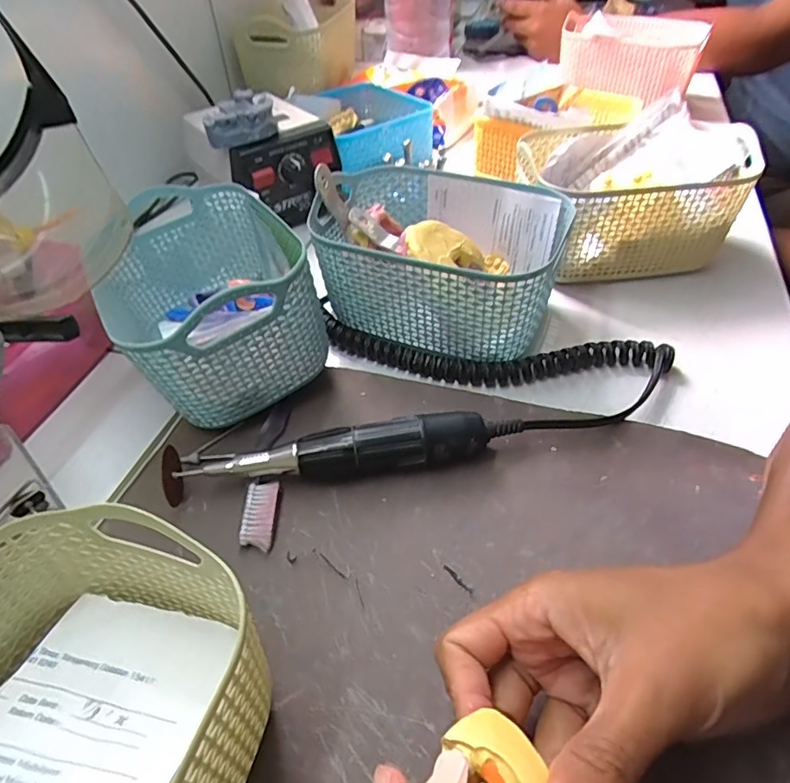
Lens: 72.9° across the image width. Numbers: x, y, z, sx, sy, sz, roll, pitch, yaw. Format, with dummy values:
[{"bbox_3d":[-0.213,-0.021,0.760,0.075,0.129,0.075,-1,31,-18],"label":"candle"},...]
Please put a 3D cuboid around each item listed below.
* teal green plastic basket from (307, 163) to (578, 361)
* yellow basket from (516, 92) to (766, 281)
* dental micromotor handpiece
[{"bbox_3d":[0.027,-0.094,0.386,0.164,0.080,0.117,15,49,17],"label":"teal green plastic basket"},{"bbox_3d":[0.186,-0.163,0.446,0.168,0.090,0.133,-8,46,-5],"label":"yellow basket"},{"bbox_3d":[-0.038,0.035,0.302,0.178,0.029,0.028,-8,46,-4],"label":"dental micromotor handpiece"}]

